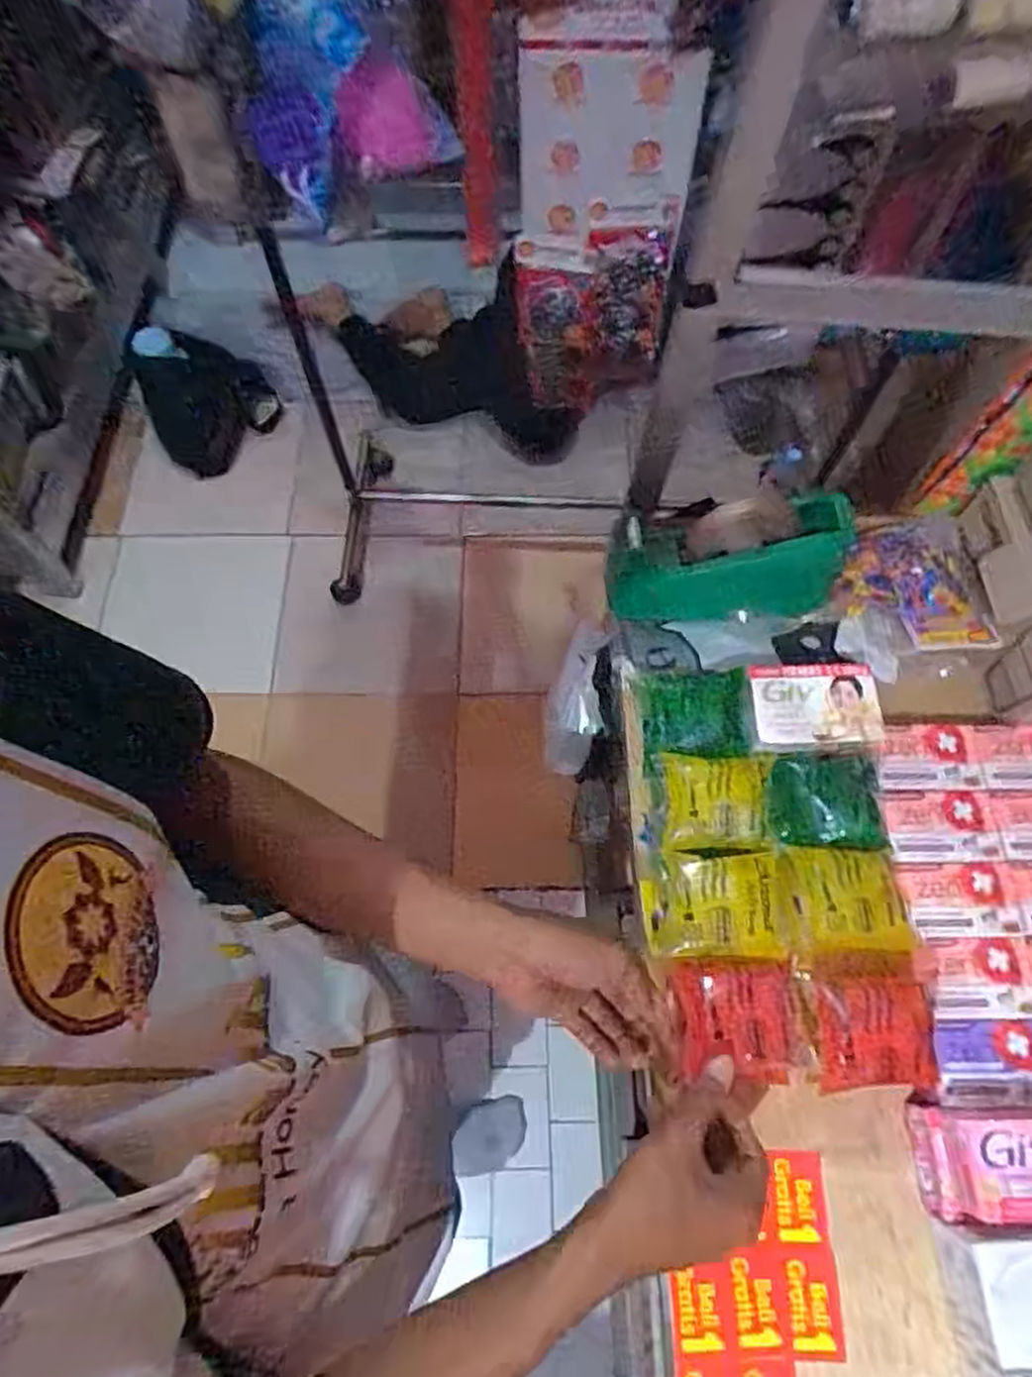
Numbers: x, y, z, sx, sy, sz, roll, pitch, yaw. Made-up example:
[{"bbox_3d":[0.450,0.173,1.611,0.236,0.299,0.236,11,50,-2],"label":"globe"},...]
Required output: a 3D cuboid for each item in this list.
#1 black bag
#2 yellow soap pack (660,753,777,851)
[{"bbox_3d":[-0.718,-0.679,1.712,0.279,0.202,0.227,-31,69,-12],"label":"black bag"},{"bbox_3d":[0.155,0.088,0.575,0.078,0.020,0.071,1,66,2],"label":"yellow soap pack"}]

